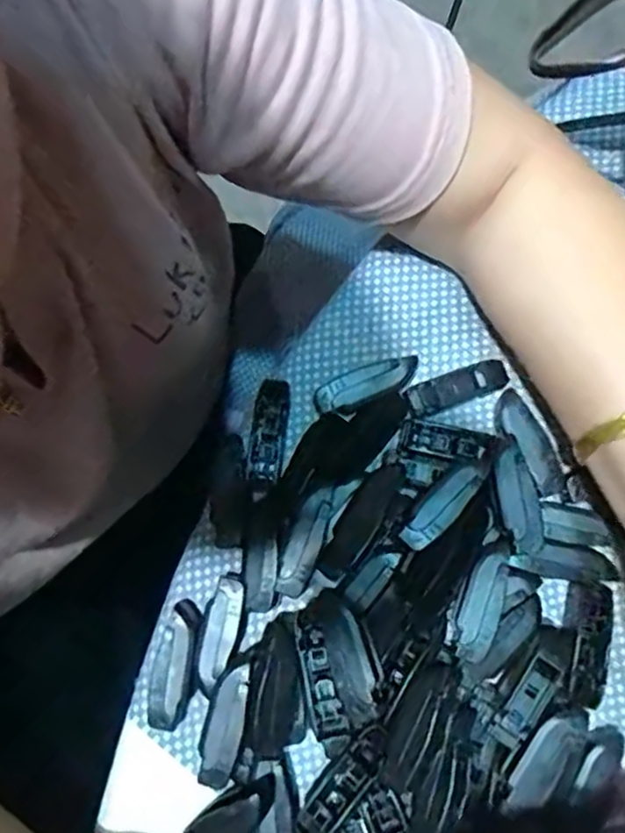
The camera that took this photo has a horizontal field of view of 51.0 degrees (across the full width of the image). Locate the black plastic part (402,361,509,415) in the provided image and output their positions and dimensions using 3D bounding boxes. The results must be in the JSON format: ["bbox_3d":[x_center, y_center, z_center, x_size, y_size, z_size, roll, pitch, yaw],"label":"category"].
[{"bbox_3d":[0.075,-0.015,0.332,0.056,0.014,0.016,-17,80,-17],"label":"black plastic part"}]

